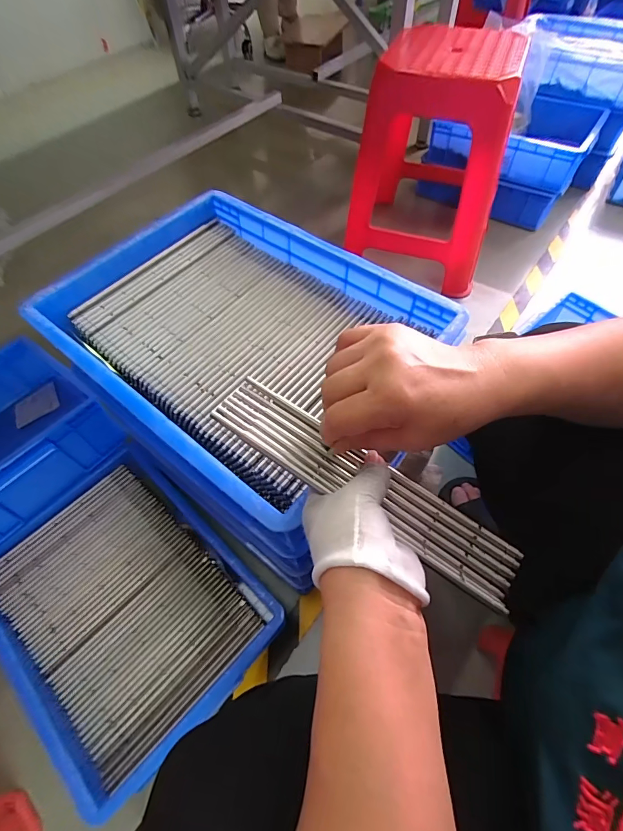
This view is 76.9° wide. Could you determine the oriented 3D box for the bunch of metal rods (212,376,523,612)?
[{"bbox_3d":[0.043,0.052,0.297,0.251,0.014,0.054,32,63,3],"label":"bunch of metal rods"}]

